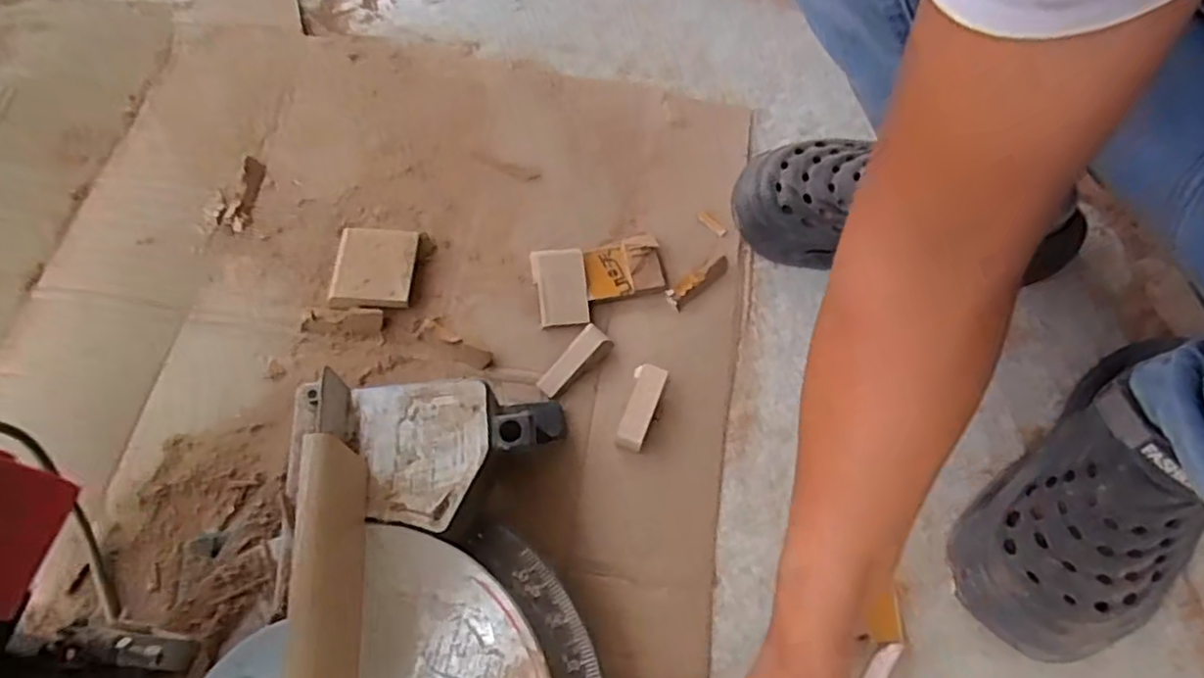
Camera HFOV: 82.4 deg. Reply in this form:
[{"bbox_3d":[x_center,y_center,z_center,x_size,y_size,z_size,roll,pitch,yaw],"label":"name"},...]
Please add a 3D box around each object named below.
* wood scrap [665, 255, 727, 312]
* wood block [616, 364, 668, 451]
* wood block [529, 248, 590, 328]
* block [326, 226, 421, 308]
[{"bbox_3d":[0.085,-0.052,0.607,0.070,0.009,0.021,-39,71,-18],"label":"wood scrap"},{"bbox_3d":[0.031,0.055,0.552,0.025,0.016,0.069,15,65,5],"label":"wood block"},{"bbox_3d":[-0.036,-0.045,0.594,0.044,0.016,0.068,-7,65,-5],"label":"wood block"},{"bbox_3d":[-0.195,-0.059,0.591,0.067,0.016,0.073,4,64,0],"label":"block"}]

